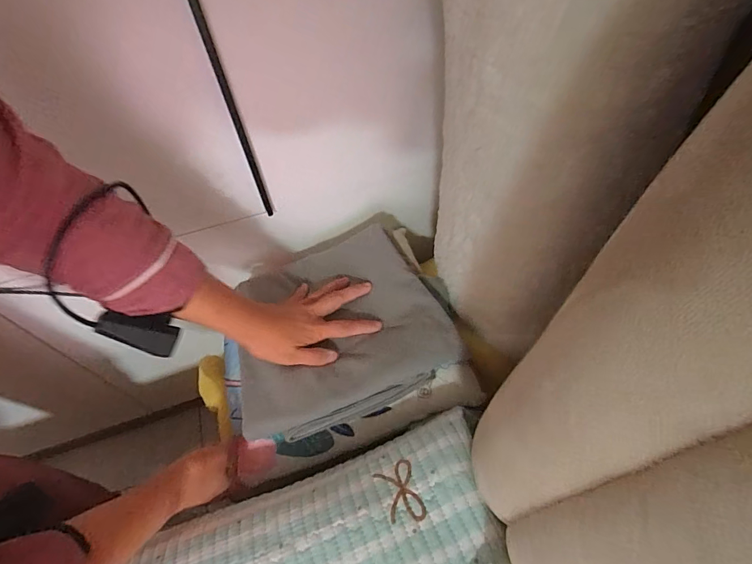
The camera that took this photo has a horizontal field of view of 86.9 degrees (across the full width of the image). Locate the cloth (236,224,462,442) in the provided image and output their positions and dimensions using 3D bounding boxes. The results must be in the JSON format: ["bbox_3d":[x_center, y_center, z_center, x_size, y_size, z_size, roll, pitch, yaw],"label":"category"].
[{"bbox_3d":[-0.059,0.048,0.512,0.254,0.056,0.238,-19,55,-10],"label":"cloth"}]

